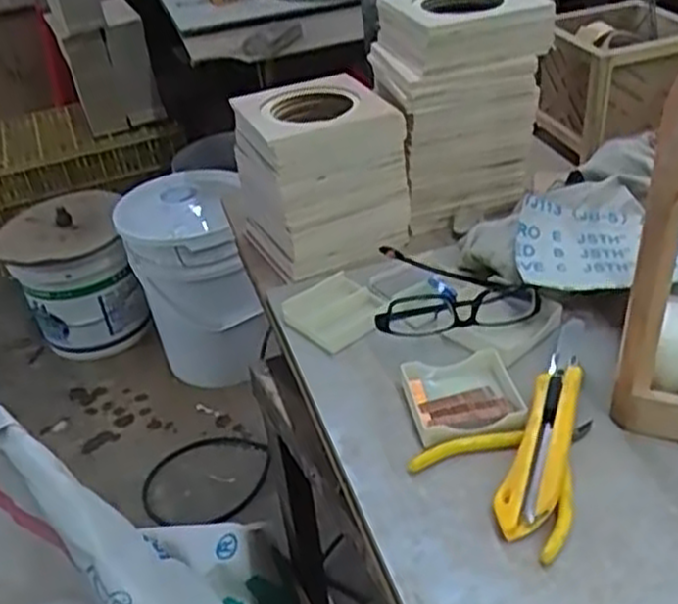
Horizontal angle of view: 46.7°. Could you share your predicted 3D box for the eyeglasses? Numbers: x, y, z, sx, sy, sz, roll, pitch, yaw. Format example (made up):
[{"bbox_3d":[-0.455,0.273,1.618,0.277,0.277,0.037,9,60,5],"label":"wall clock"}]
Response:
[{"bbox_3d":[0.097,-0.019,0.664,0.131,0.038,0.111,-4,35,4],"label":"eyeglasses"}]

